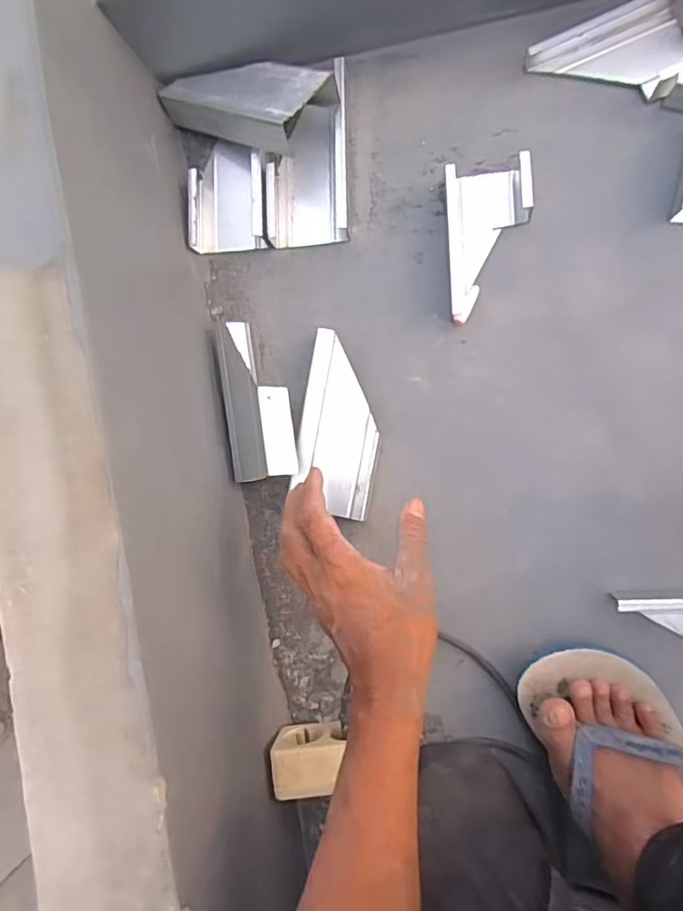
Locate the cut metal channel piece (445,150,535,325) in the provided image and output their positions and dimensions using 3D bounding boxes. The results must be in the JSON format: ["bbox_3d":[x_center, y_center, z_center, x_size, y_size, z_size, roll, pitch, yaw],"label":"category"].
[{"bbox_3d":[0.134,-0.195,0.508,0.074,0.033,0.137,-3,89,9],"label":"cut metal channel piece"}]

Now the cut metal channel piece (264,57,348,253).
[{"bbox_3d":[-0.031,-0.284,0.539,0.075,0.031,0.149,1,90,9],"label":"cut metal channel piece"}]

